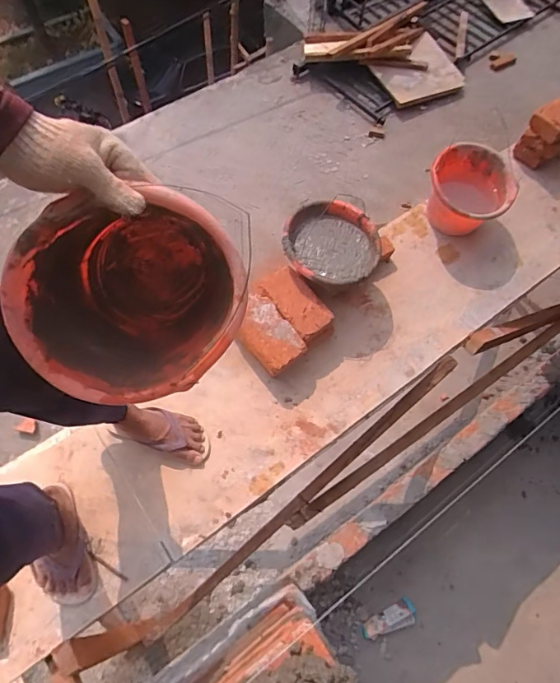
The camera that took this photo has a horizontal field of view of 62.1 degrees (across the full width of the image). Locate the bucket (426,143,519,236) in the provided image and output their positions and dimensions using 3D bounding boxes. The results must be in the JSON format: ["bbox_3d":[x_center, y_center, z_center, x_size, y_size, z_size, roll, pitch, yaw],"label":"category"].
[{"bbox_3d":[0.527,-0.418,1.322,0.226,0.174,0.216,1,64,-1],"label":"bucket"}]

